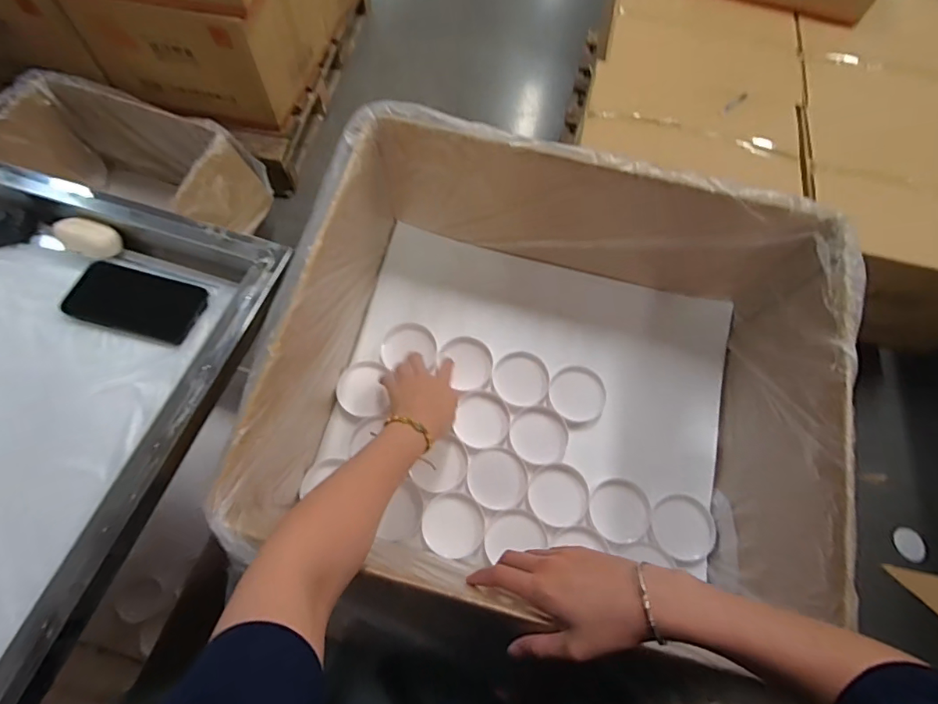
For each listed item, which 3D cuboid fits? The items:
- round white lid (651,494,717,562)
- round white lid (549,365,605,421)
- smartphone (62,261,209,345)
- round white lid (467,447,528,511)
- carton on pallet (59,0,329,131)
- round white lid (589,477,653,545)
[{"bbox_3d":[0.268,0.217,0.585,0.075,0.016,0.076,4,61,-8],"label":"round white lid"},{"bbox_3d":[0.148,0.055,0.642,0.074,0.009,0.076,2,64,-3],"label":"round white lid"},{"bbox_3d":[-0.378,-0.057,0.535,0.147,0.010,0.073,16,64,4],"label":"smartphone"},{"bbox_3d":[0.037,0.163,0.611,0.073,0.008,0.075,2,64,-3],"label":"round white lid"},{"bbox_3d":[-0.765,-0.993,1.416,0.511,0.297,0.480,12,64,2],"label":"carton on pallet"},{"bbox_3d":[0.191,0.198,0.592,0.075,0.012,0.074,2,64,-3],"label":"round white lid"}]

